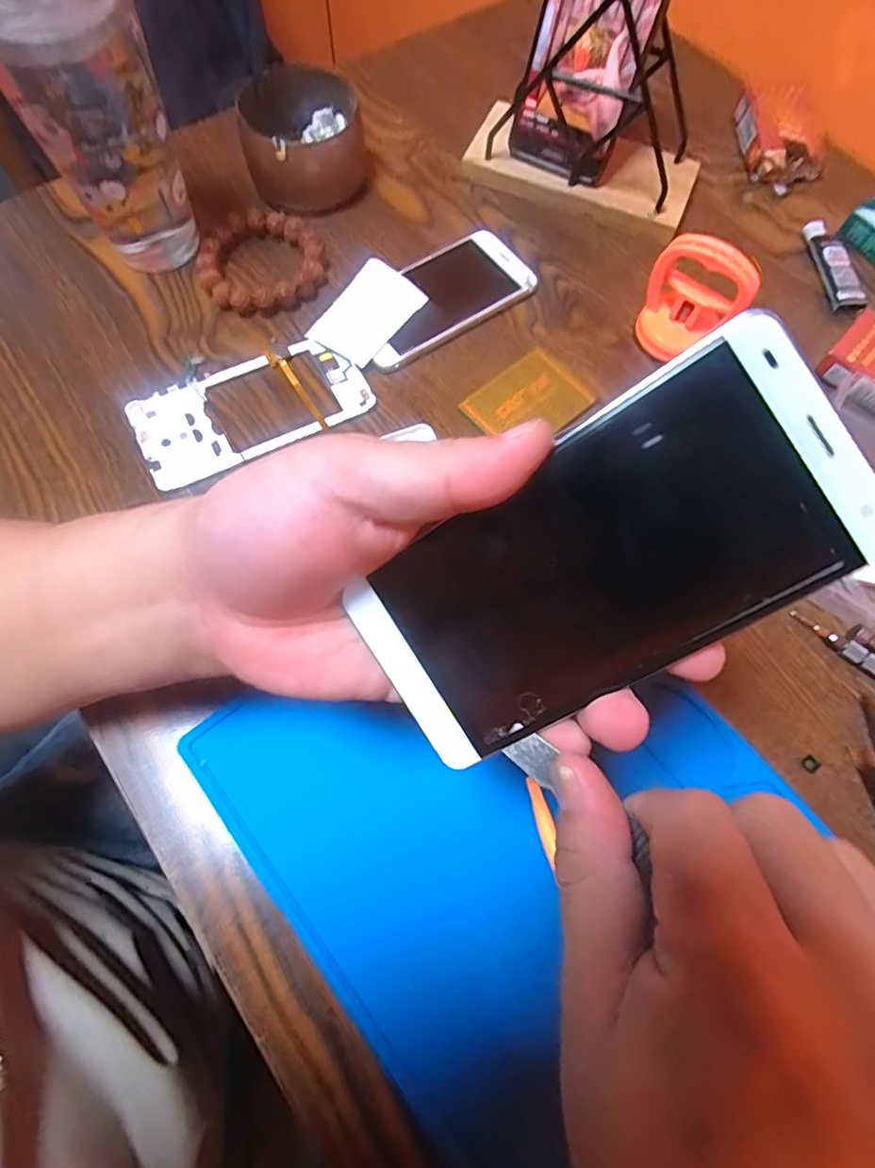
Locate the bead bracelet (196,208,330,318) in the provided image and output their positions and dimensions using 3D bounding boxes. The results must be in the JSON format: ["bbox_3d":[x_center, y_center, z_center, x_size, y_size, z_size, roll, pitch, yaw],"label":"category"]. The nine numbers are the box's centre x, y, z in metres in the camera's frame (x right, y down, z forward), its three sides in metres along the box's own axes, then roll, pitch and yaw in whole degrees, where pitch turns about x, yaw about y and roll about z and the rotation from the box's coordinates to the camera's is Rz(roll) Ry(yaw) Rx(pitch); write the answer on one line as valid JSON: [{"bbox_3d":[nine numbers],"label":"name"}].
[{"bbox_3d":[-0.121,-0.225,0.390,0.087,0.015,0.081,-19,72,-9],"label":"bead bracelet"}]

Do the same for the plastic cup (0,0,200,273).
[{"bbox_3d":[-0.203,-0.277,0.330,0.079,0.157,0.082,1,70,-2],"label":"plastic cup"}]

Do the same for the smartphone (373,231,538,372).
[{"bbox_3d":[0.001,-0.201,0.390,0.132,0.011,0.070,-36,75,-13],"label":"smartphone"}]

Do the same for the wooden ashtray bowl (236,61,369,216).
[{"bbox_3d":[-0.100,-0.331,0.411,0.086,0.048,0.088,1,70,-2],"label":"wooden ashtray bowl"}]

